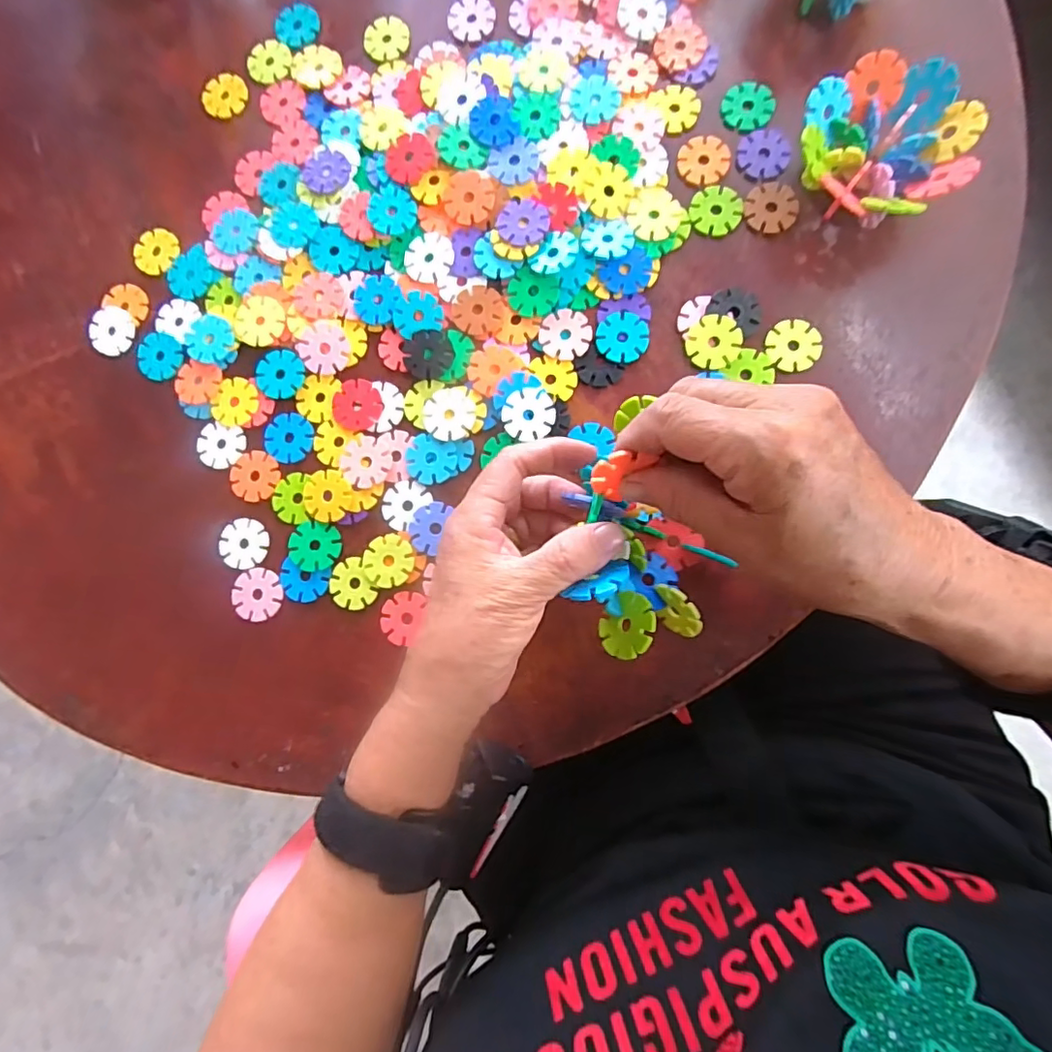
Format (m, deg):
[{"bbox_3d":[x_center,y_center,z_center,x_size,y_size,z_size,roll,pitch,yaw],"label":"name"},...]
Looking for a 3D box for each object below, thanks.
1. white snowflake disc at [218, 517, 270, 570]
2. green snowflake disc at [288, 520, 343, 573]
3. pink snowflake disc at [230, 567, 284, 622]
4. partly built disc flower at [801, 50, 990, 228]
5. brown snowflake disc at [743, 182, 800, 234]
[{"bbox_3d":[-0.177,0.011,0.345,0.028,0.004,0.031,6,85,6],"label":"white snowflake disc"},{"bbox_3d":[-0.130,0.013,0.340,0.031,0.004,0.030,0,84,5],"label":"green snowflake disc"},{"bbox_3d":[-0.166,0.043,0.342,0.031,0.004,0.033,0,85,5],"label":"pink snowflake disc"},{"bbox_3d":[0.199,-0.210,0.317,0.087,0.041,0.090,11,86,6],"label":"partly built disc flower"},{"bbox_3d":[0.151,-0.195,0.339,0.031,0.004,0.032,0,84,5],"label":"brown snowflake disc"}]

